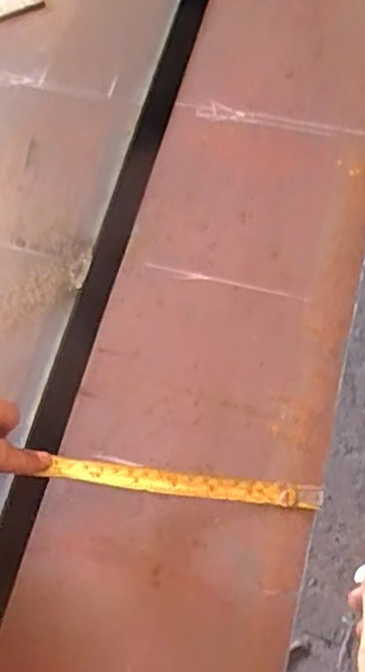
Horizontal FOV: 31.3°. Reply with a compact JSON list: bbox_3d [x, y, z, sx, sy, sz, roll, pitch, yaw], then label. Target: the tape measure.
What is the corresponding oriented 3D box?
[{"bbox_3d":[0.003,0.099,0.436,0.179,0.014,0.015,7,70,-3],"label":"tape measure"}]

